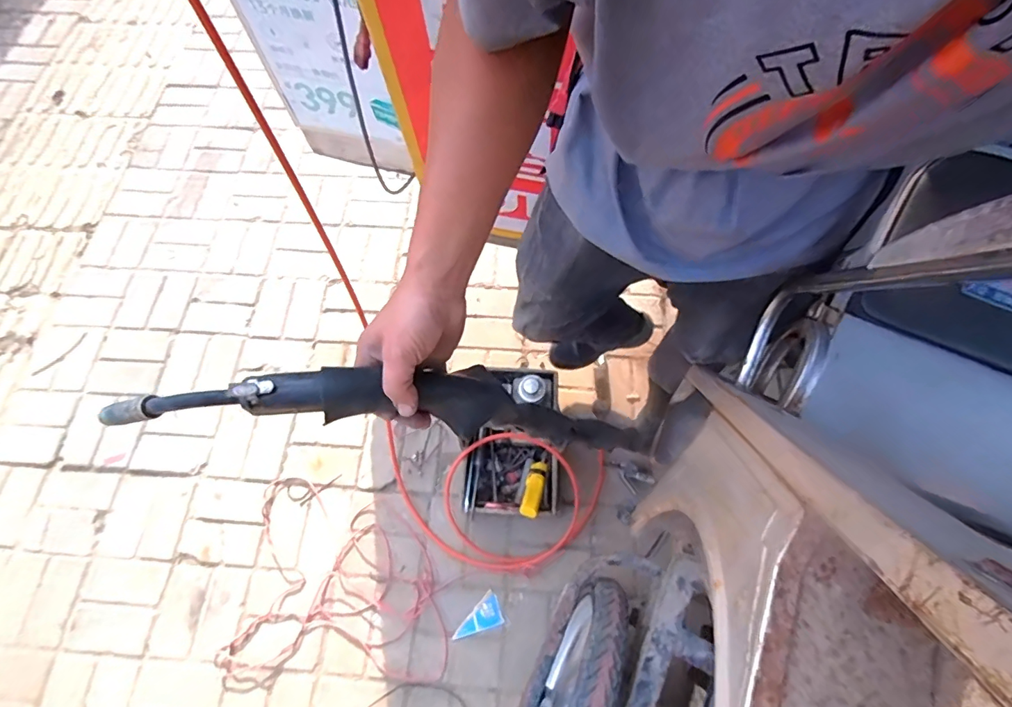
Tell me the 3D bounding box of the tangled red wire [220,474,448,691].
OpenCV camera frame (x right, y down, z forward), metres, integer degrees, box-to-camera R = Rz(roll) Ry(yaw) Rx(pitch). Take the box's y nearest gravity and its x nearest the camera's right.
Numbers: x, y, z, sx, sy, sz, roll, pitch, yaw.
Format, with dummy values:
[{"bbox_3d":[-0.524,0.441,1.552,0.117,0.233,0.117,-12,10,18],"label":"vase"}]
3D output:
[{"bbox_3d":[-0.405,0.523,1.126,0.475,0.028,0.447,-4,67,1],"label":"tangled red wire"}]

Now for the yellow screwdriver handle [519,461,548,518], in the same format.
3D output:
[{"bbox_3d":[0.065,0.311,1.106,0.043,0.048,0.154,15,41,4],"label":"yellow screwdriver handle"}]

